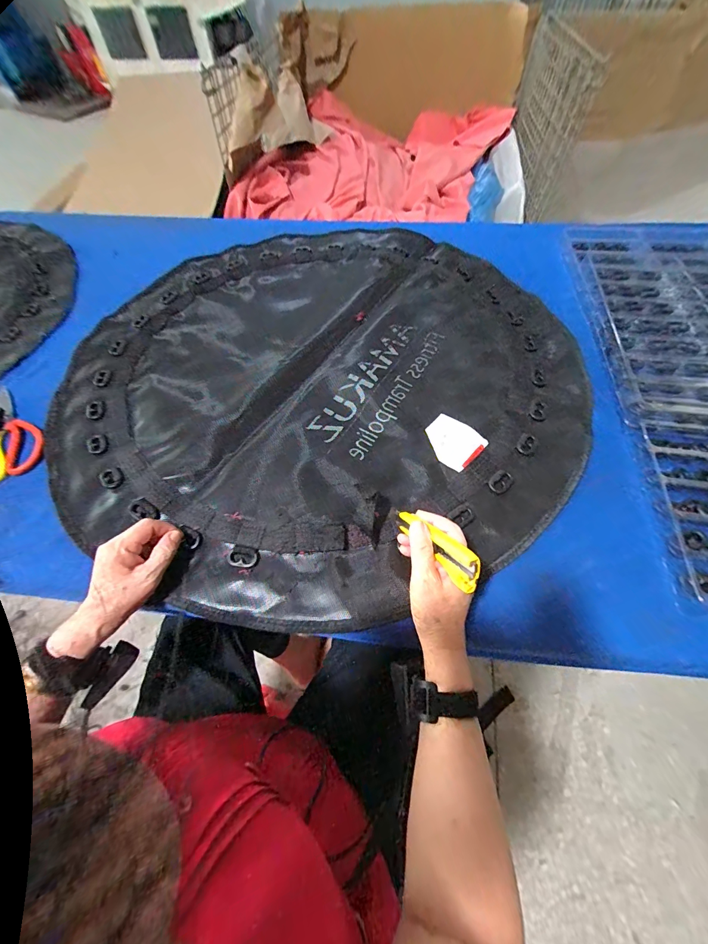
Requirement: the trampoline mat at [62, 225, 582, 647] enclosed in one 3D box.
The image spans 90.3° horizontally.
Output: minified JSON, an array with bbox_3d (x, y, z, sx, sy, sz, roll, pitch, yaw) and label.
[{"bbox_3d":[-0.051,-0.210,0.650,0.848,0.031,0.896,11,60,7],"label":"trampoline mat"}]

